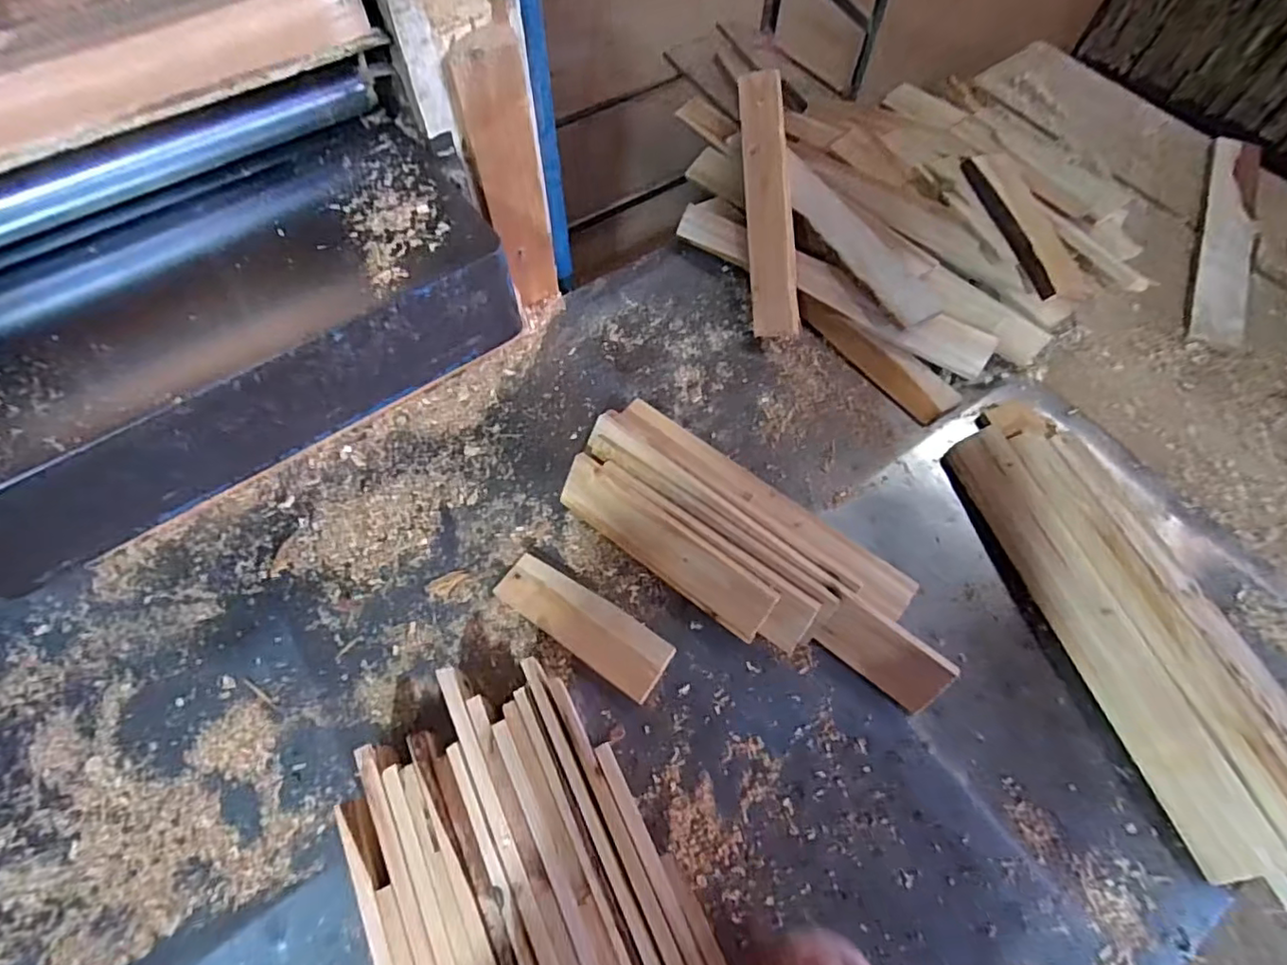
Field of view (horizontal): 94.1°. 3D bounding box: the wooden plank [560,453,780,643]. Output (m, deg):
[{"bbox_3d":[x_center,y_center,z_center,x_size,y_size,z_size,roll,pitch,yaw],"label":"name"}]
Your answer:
[{"bbox_3d":[0.020,0.074,0.681,0.273,0.074,0.013,35,30,16],"label":"wooden plank"}]

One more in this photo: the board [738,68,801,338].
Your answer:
[{"bbox_3d":[0.191,-0.444,0.920,0.070,0.020,0.485,-4,73,11],"label":"board"}]

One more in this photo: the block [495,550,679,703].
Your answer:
[{"bbox_3d":[-0.068,0.156,0.666,0.205,0.014,0.066,32,66,13],"label":"block"}]

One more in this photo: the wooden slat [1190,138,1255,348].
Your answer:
[{"bbox_3d":[0.911,-0.389,0.931,0.068,0.022,0.457,22,64,9],"label":"wooden slat"}]

